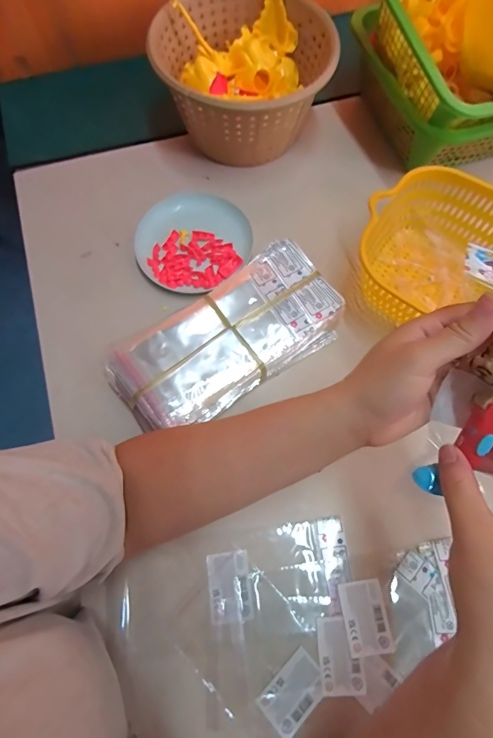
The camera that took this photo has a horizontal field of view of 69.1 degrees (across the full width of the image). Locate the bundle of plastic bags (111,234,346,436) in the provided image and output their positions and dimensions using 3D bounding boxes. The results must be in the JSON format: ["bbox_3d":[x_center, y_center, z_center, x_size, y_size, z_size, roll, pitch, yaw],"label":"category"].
[{"bbox_3d":[-0.017,-0.032,0.410,0.259,0.038,0.123,-38,75,-13],"label":"bundle of plastic bags"}]

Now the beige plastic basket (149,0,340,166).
[{"bbox_3d":[-0.001,-0.395,0.495,0.209,0.115,0.220,0,71,-1],"label":"beige plastic basket"}]

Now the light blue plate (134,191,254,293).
[{"bbox_3d":[-0.070,-0.168,0.466,0.138,0.022,0.142,0,71,-1],"label":"light blue plate"}]

